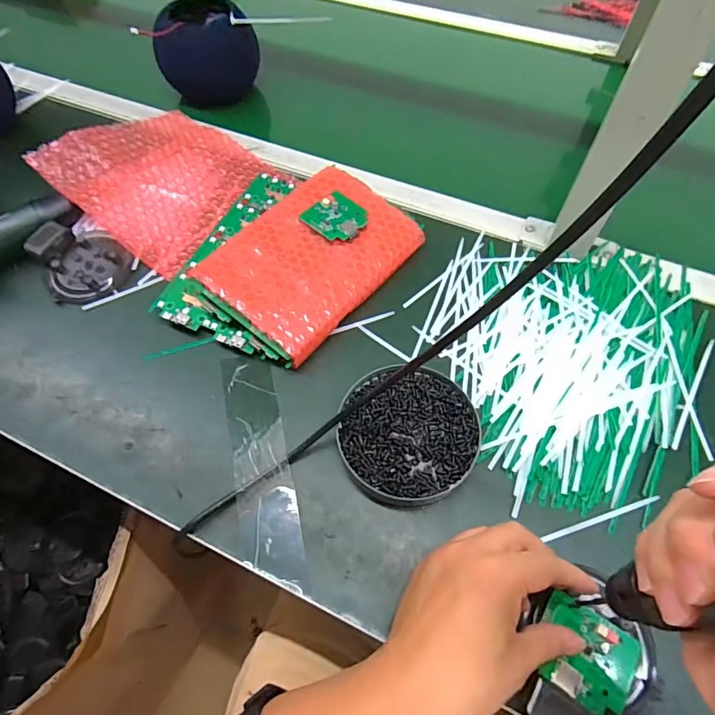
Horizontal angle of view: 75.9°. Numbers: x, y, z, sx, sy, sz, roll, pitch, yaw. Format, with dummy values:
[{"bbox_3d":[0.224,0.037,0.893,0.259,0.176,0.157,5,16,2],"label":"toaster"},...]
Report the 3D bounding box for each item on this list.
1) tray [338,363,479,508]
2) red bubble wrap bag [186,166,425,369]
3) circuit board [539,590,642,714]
[{"bbox_3d":[0.040,0.061,0.374,0.109,0.021,0.113,0,59,0],"label":"tray"},{"bbox_3d":[-0.041,-0.101,0.459,0.132,0.044,0.203,35,65,19],"label":"red bubble wrap bag"},{"bbox_3d":[0.145,0.188,0.292,0.057,0.007,0.052,28,63,16],"label":"circuit board"}]

